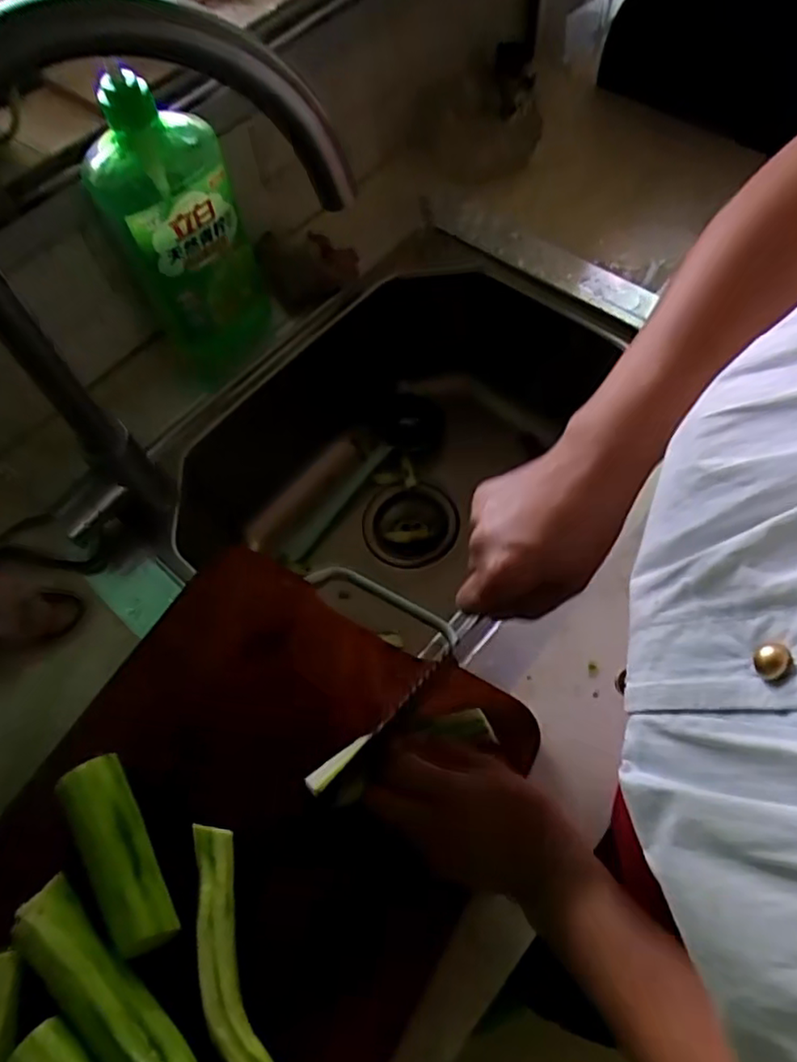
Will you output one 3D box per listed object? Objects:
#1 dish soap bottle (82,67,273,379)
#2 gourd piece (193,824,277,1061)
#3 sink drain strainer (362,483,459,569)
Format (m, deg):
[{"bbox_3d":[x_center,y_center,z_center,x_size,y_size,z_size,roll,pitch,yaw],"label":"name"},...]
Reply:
[{"bbox_3d":[-0.183,-0.249,0.552,0.106,0.217,0.070,-17,64,-5],"label":"dish soap bottle"},{"bbox_3d":[-0.098,0.242,0.366,0.032,0.021,0.135,-19,64,-6],"label":"gourd piece"},{"bbox_3d":[0.015,-0.001,0.746,0.110,0.055,0.103,-3,63,2],"label":"sink drain strainer"}]

